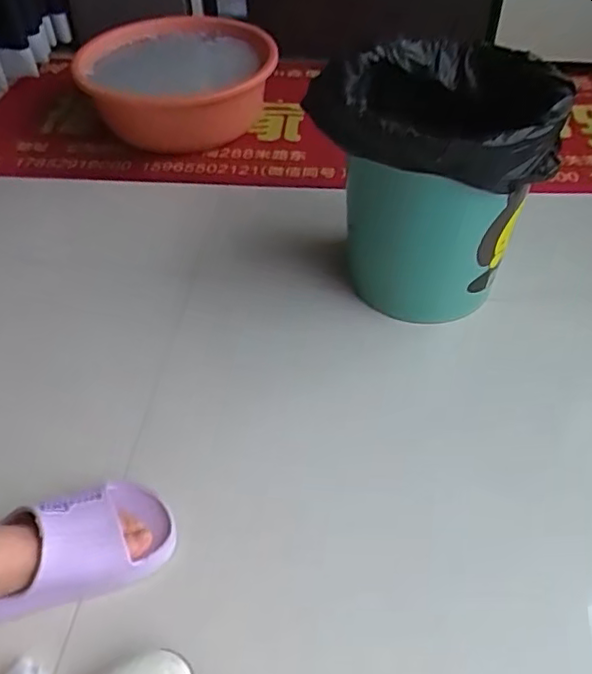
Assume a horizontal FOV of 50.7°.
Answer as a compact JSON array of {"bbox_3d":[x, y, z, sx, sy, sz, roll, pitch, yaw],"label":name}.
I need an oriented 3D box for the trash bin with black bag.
[{"bbox_3d":[0.188,-0.210,0.856,0.281,0.294,0.282,22,51,21],"label":"trash bin with black bag"}]

